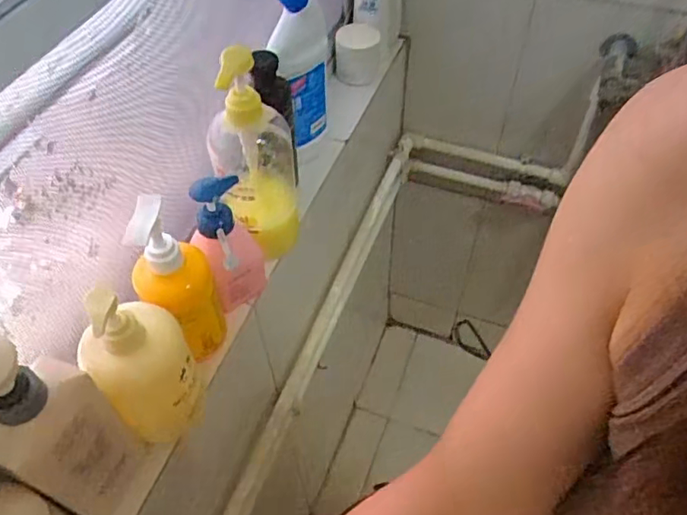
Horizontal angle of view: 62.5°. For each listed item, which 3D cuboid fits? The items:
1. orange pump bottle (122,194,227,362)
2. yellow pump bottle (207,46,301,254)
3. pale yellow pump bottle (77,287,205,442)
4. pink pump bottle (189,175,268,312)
[{"bbox_3d":[-0.152,0.021,0.521,0.068,0.181,0.053,-30,57,-20],"label":"orange pump bottle"},{"bbox_3d":[-0.095,-0.109,0.595,0.084,0.242,0.086,-9,53,-5],"label":"yellow pump bottle"},{"bbox_3d":[-0.172,0.091,0.489,0.077,0.179,0.067,-30,57,-19],"label":"pale yellow pump bottle"},{"bbox_3d":[-0.121,-0.014,0.603,0.044,0.169,0.073,35,61,25],"label":"pink pump bottle"}]

